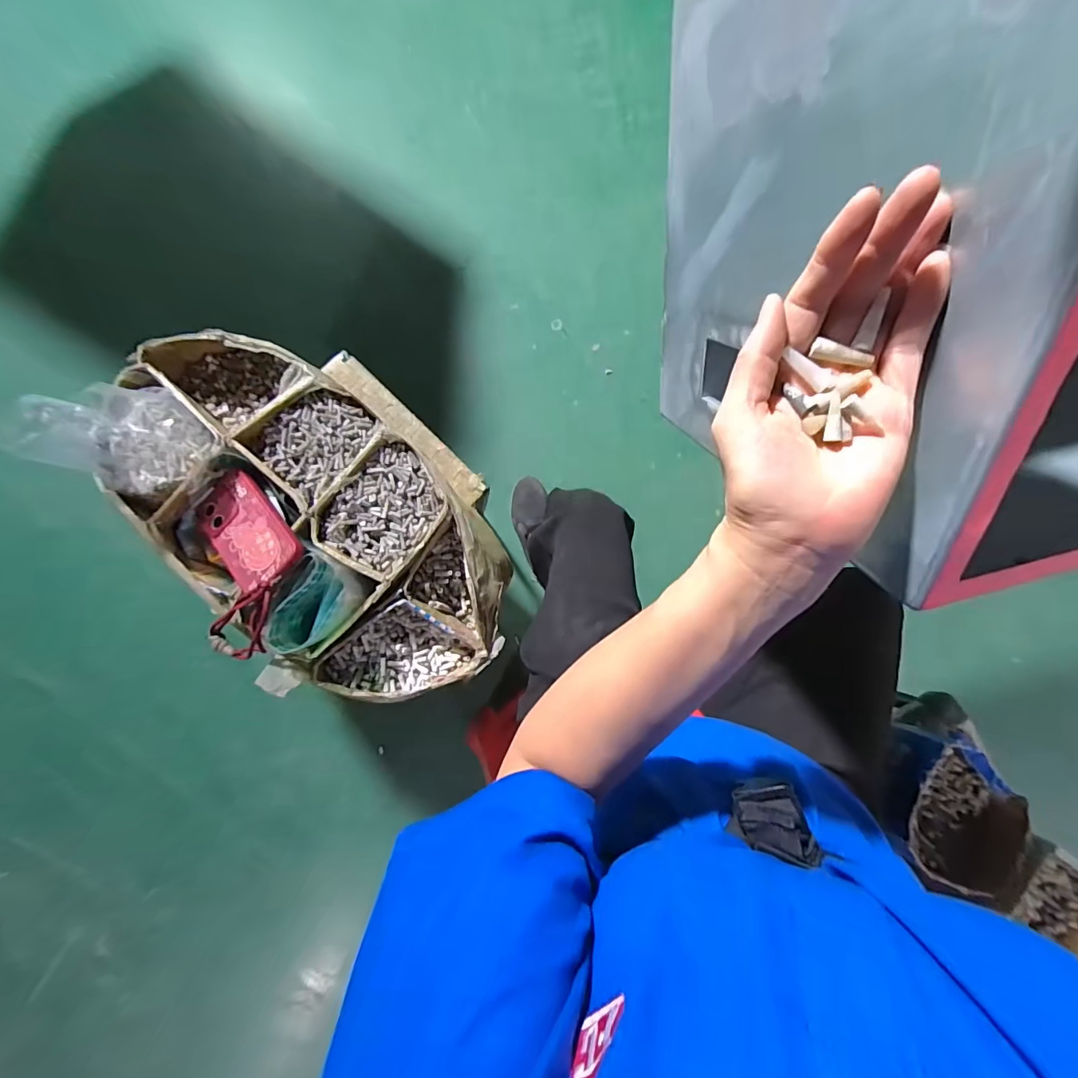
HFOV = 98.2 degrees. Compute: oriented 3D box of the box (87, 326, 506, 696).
[{"bbox_3d":[-0.249,-0.022,0.608,0.492,0.149,0.341,43,82,-1],"label":"box"}]

